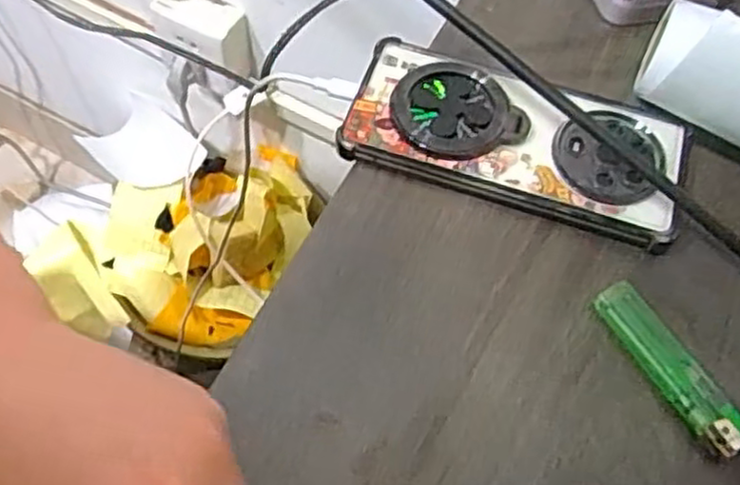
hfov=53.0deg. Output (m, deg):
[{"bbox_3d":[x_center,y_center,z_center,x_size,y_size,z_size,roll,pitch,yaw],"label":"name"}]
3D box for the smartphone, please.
[{"bbox_3d":[0.072,-0.053,0.368,0.161,0.020,0.073,17,60,6],"label":"smartphone"}]

